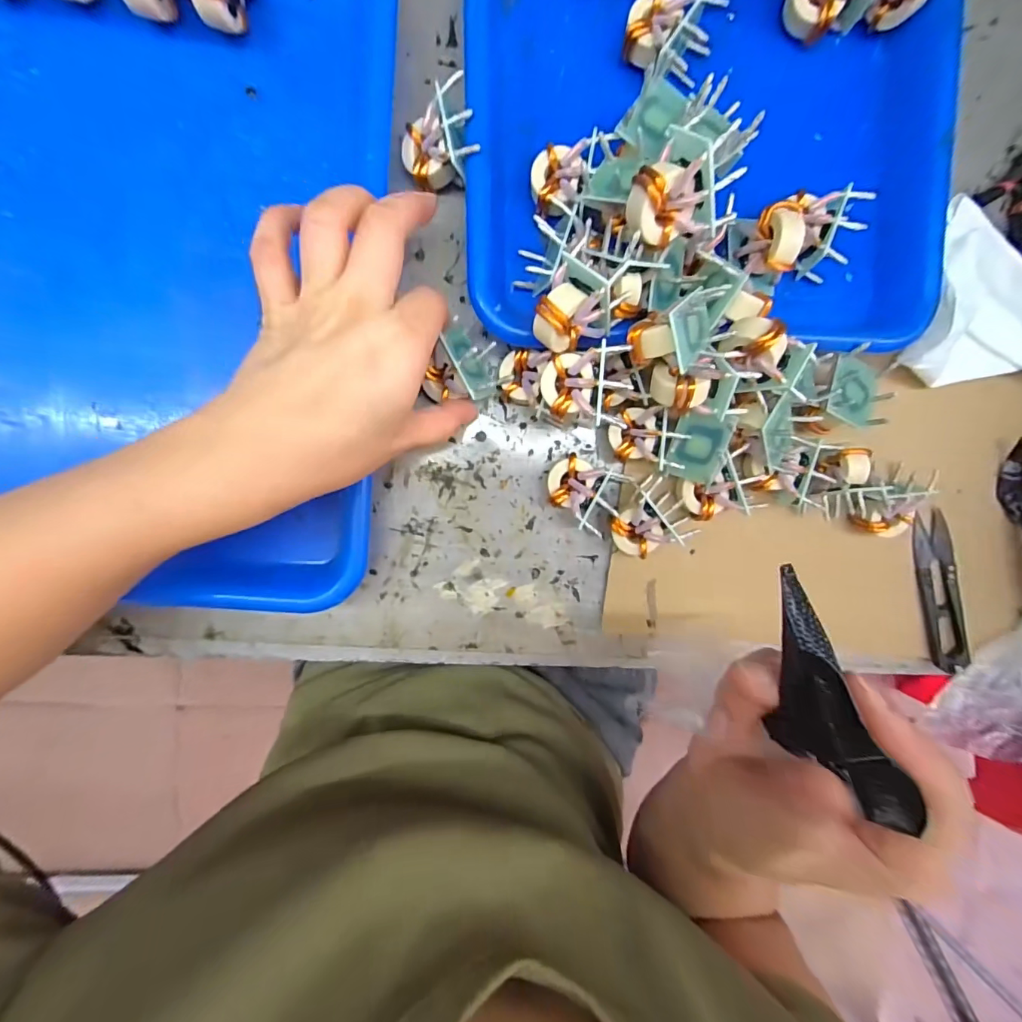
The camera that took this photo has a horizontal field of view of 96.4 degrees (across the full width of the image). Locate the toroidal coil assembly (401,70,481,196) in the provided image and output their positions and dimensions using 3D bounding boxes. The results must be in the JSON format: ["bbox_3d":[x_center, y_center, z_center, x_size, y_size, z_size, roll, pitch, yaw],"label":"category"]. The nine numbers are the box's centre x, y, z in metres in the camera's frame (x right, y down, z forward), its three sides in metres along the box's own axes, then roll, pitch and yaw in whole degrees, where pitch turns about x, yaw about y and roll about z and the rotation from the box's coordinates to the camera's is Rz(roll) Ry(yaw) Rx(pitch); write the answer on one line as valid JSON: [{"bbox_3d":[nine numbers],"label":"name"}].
[{"bbox_3d":[-0.036,-0.178,0.226,0.034,0.035,0.044,-17,98,-4],"label":"toroidal coil assembly"}]

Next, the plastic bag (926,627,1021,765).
[{"bbox_3d":[0.310,0.117,0.285,0.106,0.044,0.057,-37,99,-1],"label":"plastic bag"}]

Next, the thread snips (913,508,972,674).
[{"bbox_3d":[0.268,0.050,0.286,0.023,0.017,0.099,-13,98,-4],"label":"thread snips"}]

